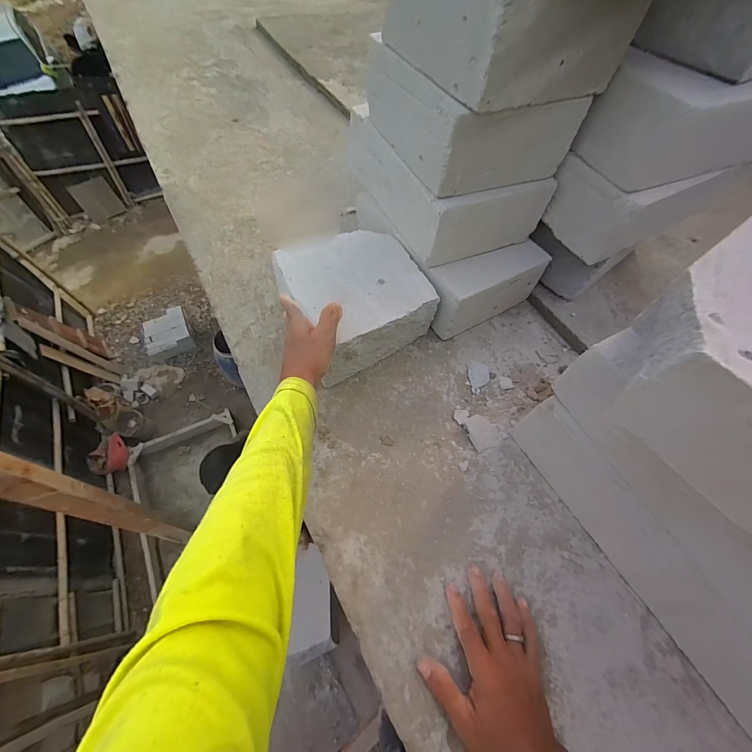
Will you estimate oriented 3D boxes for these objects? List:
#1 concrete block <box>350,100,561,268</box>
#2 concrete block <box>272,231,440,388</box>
[{"bbox_3d":[0.105,-0.331,0.574,0.205,0.102,0.299,-22,63,-17],"label":"concrete block"},{"bbox_3d":[-0.036,-0.119,0.553,0.200,0.097,0.186,-27,65,-19],"label":"concrete block"}]

